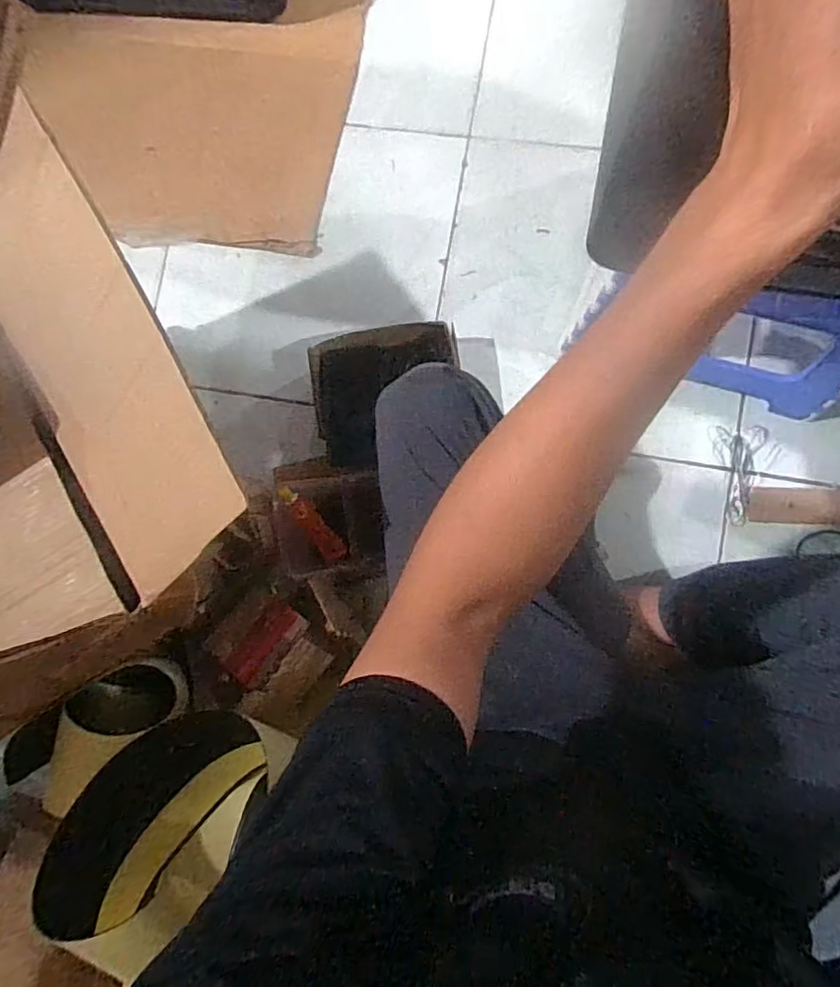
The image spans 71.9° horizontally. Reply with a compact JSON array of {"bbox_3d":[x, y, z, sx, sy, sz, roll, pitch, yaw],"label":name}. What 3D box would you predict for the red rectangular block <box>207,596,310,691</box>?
[{"bbox_3d":[-0.193,0.170,0.687,0.074,0.021,0.102,42,90,7],"label":"red rectangular block"}]

